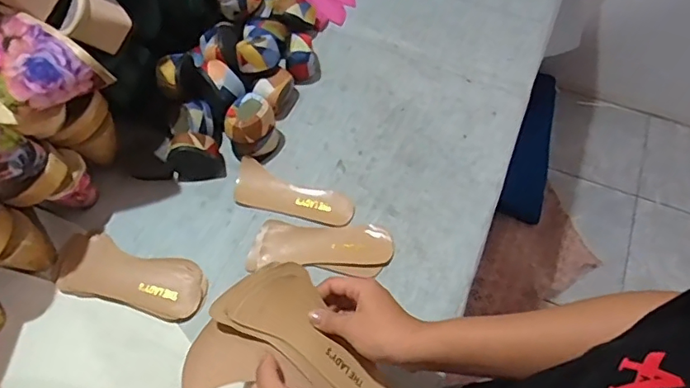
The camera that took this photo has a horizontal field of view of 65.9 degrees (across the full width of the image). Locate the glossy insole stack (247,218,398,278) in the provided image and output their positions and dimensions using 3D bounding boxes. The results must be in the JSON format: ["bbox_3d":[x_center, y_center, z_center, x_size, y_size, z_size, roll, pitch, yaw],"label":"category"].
[{"bbox_3d":[-0.029,0.060,0.627,0.165,0.014,0.060,1,61,1],"label":"glossy insole stack"}]

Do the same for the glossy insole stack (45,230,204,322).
[{"bbox_3d":[-0.246,0.094,0.611,0.177,0.020,0.075,15,62,9],"label":"glossy insole stack"}]

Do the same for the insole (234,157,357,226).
[{"bbox_3d":[-0.065,0.004,0.660,0.150,0.015,0.056,19,63,11],"label":"insole"}]

